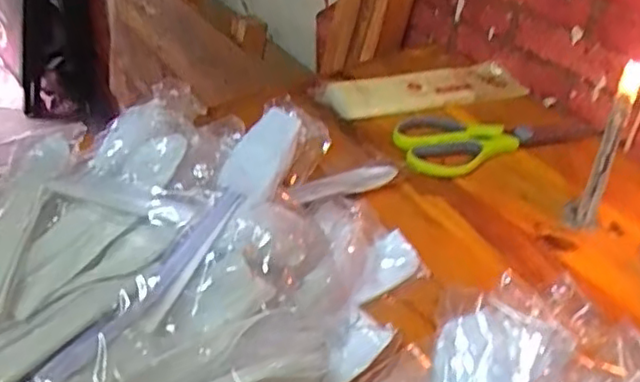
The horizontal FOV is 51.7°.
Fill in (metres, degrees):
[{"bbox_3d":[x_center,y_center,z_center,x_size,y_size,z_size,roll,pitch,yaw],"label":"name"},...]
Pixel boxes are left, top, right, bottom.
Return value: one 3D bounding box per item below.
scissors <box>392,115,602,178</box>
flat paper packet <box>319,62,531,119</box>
[{"bbox_3d":[0.165,-0.056,0.600,0.212,0.009,0.080,-11,42,-20],"label":"scissors"},{"bbox_3d":[0.107,-0.100,0.644,0.206,0.015,0.055,-14,55,-23],"label":"flat paper packet"}]

